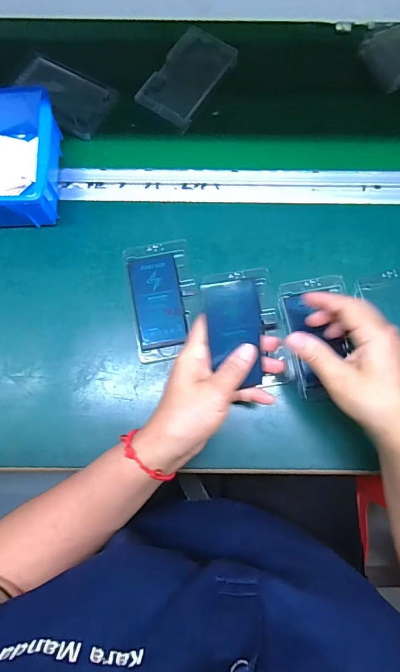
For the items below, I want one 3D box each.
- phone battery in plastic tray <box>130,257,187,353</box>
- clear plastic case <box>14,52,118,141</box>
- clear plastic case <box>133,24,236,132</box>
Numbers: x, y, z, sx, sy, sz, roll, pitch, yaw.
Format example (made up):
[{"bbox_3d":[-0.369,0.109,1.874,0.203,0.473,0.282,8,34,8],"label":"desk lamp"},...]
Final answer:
[{"bbox_3d":[-0.045,-0.037,0.411,0.052,0.007,0.100,-9,81,-2],"label":"phone battery in plastic tray"},{"bbox_3d":[-0.171,-0.296,0.468,0.120,0.008,0.074,29,81,4],"label":"clear plastic case"},{"bbox_3d":[-0.016,-0.322,0.471,0.075,0.017,0.127,34,82,5],"label":"clear plastic case"}]

